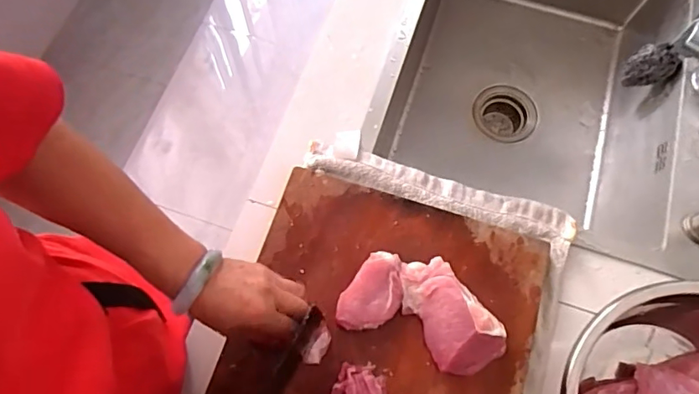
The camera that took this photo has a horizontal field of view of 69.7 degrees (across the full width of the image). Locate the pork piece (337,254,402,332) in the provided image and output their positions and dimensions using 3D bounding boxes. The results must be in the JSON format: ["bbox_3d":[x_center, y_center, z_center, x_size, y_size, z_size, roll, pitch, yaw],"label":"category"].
[{"bbox_3d":[0.026,0.101,0.520,0.053,0.023,0.089,35,74,11],"label":"pork piece"}]

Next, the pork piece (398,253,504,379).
[{"bbox_3d":[0.100,0.117,0.507,0.072,0.040,0.125,-30,73,-11],"label":"pork piece"}]

